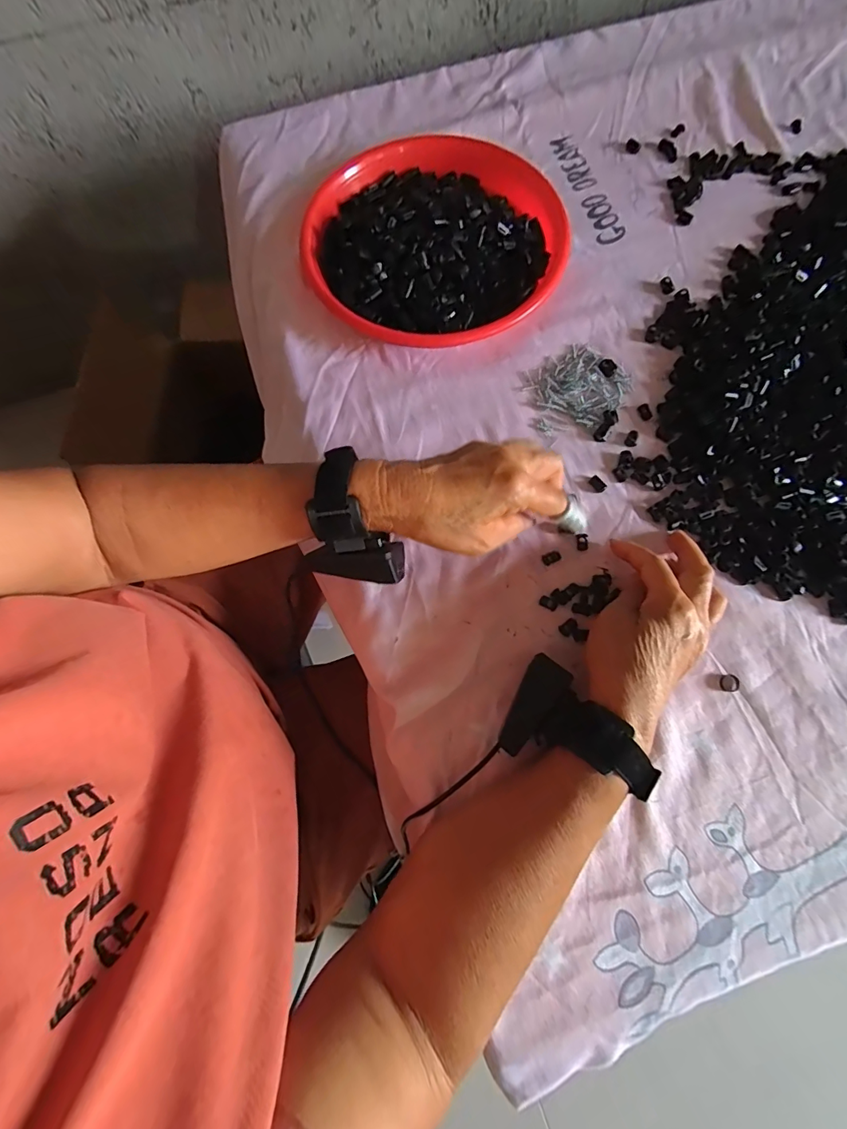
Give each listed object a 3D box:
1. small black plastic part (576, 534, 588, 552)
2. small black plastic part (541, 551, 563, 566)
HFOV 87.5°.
[{"bbox_3d":[0.134,-0.019,0.372,0.010,0.004,0.014,-1,75,1],"label":"small black plastic part"},{"bbox_3d":[0.107,-0.006,0.369,0.016,0.004,0.010,-24,76,-5],"label":"small black plastic part"}]

